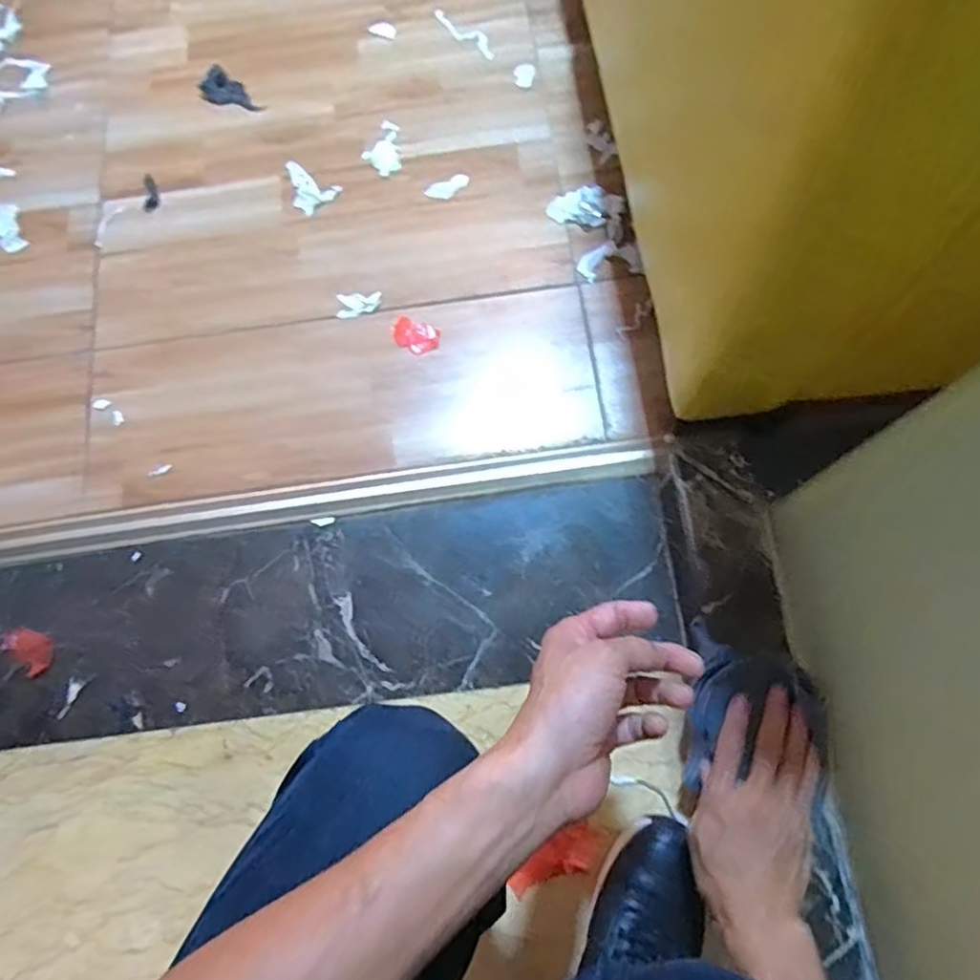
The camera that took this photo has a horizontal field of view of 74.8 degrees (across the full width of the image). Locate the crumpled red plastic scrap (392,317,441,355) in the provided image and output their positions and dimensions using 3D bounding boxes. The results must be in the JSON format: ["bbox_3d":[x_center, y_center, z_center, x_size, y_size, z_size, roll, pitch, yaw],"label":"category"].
[{"bbox_3d":[-0.089,-0.182,0.764,0.057,0.005,0.040,20,77,7],"label":"crumpled red plastic scrap"}]

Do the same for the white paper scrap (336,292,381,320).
[{"bbox_3d":[-0.157,-0.222,0.772,0.051,0.005,0.030,-4,75,1],"label":"white paper scrap"}]

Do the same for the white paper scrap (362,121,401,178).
[{"bbox_3d":[-0.141,-0.443,0.833,0.047,0.004,0.089,-6,75,1],"label":"white paper scrap"}]

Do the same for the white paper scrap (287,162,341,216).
[{"bbox_3d":[-0.239,-0.390,0.823,0.080,0.004,0.056,38,79,11],"label":"white paper scrap"}]

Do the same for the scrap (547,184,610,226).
[{"bbox_3d":[0.110,-0.354,0.793,0.070,0.007,0.058,12,76,5],"label":"scrap"}]

